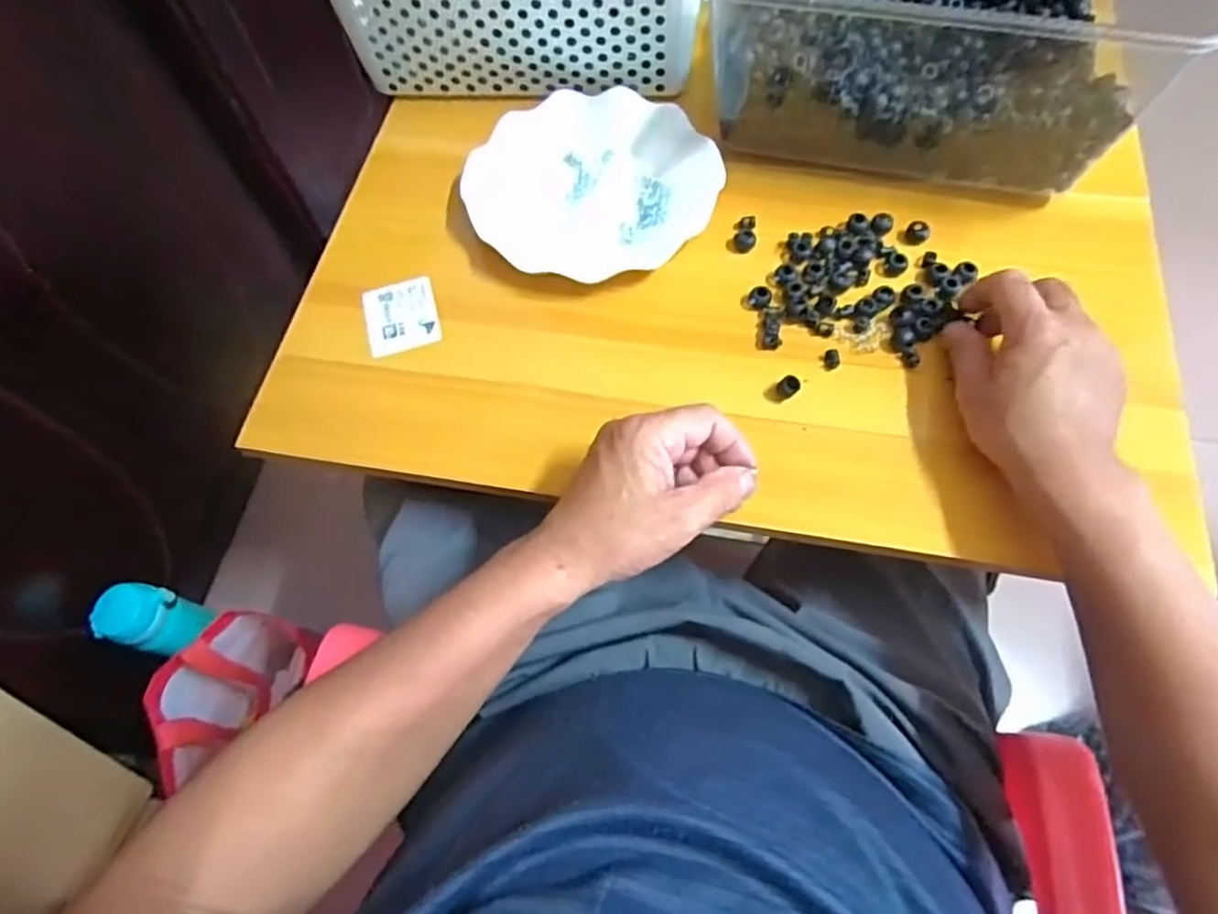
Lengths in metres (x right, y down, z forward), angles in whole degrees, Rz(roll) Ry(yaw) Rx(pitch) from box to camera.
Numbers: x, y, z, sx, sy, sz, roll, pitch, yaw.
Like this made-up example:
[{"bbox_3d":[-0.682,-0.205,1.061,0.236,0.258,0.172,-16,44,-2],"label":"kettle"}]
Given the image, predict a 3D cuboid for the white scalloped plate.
[{"bbox_3d":[-0.016,-0.208,0.536,0.181,0.025,0.171,-1,64,2],"label":"white scalloped plate"}]

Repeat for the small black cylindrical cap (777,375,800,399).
[{"bbox_3d":[0.117,-0.046,0.457,0.013,0.010,0.015,38,72,19],"label":"small black cylindrical cap"}]

